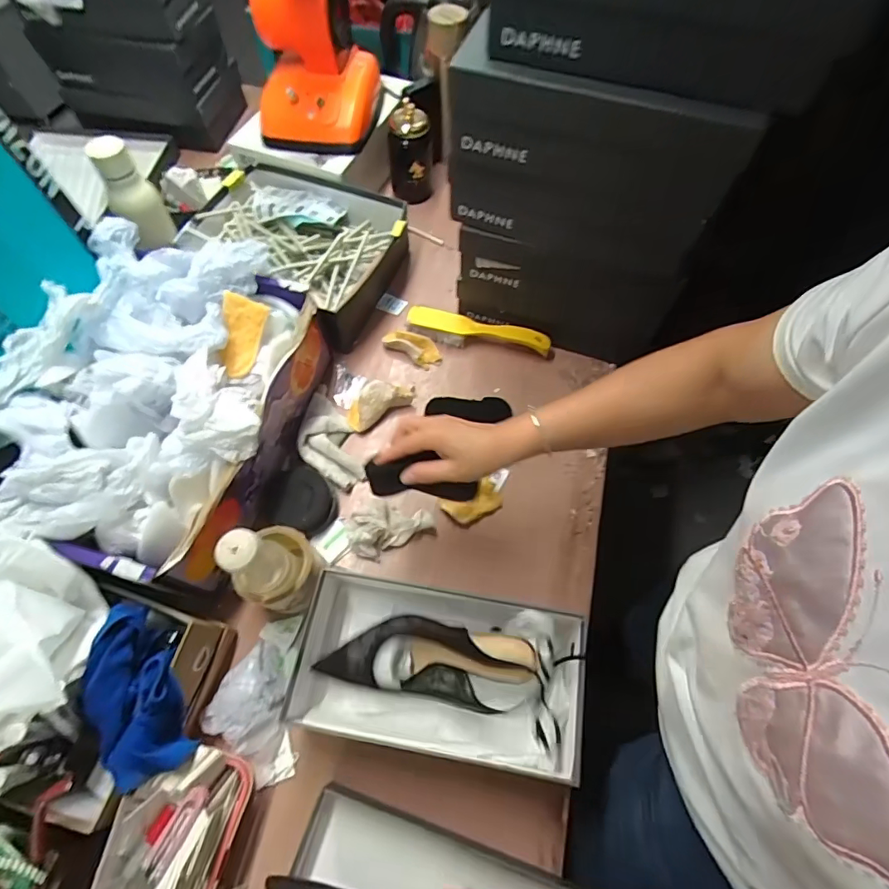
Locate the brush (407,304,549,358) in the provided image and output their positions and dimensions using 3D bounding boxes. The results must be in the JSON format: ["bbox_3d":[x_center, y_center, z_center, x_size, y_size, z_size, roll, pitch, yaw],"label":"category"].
[{"bbox_3d":[0.054,-0.179,0.776,0.225,0.047,0.042,8,64,3],"label":"brush"}]

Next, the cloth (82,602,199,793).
[{"bbox_3d":[-0.302,0.239,0.474,0.080,0.053,0.161,-20,78,-10],"label":"cloth"}]

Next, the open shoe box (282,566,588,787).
[{"bbox_3d":[-0.007,0.238,0.533,0.304,0.087,0.169,10,64,4],"label":"open shoe box"}]

